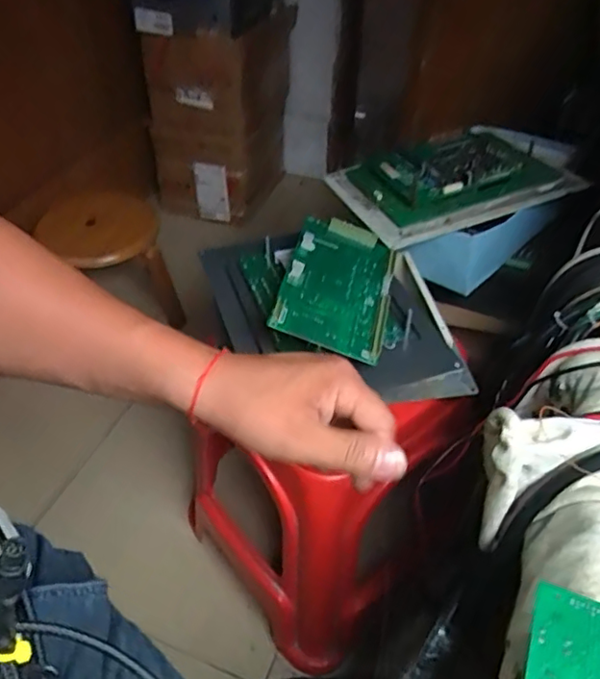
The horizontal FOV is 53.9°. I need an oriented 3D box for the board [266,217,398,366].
[{"bbox_3d":[0.045,-0.067,0.672,0.119,0.016,0.205,23,53,-8],"label":"board"}]

